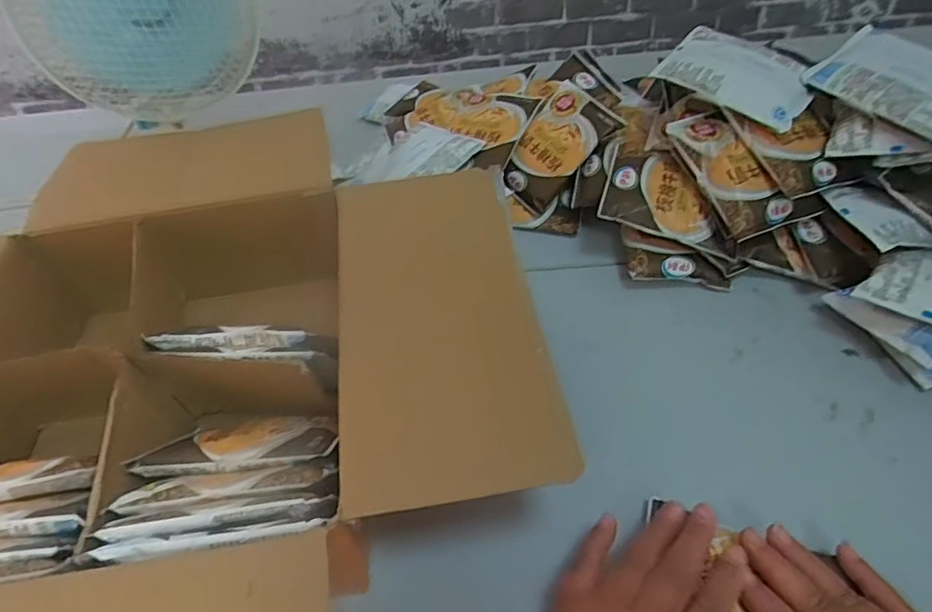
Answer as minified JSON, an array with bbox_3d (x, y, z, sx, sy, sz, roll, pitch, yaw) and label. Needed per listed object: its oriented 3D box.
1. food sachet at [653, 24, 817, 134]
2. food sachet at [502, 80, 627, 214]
[{"bbox_3d":[0.249,-0.214,0.537,0.131,0.029,0.090,32,57,30],"label":"food sachet"},{"bbox_3d":[0.095,-0.175,0.630,0.127,0.014,0.092,-45,58,8],"label":"food sachet"}]

